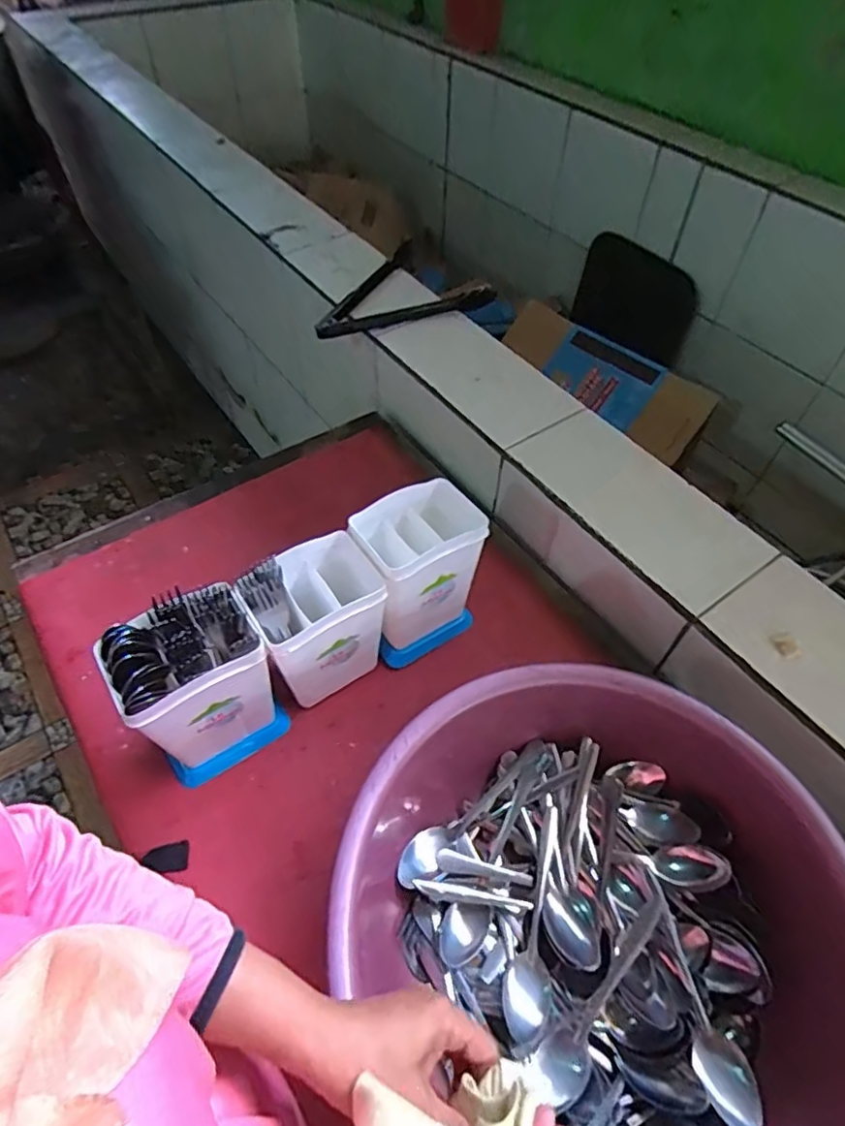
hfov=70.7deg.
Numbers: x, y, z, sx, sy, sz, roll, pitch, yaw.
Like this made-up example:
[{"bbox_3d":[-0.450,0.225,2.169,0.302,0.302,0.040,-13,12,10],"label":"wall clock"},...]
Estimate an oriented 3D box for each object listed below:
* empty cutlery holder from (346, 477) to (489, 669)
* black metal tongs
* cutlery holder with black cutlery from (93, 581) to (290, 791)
[{"bbox_3d":[0.001,0.015,0.665,0.138,0.182,0.103,-25,58,-18],"label":"empty cutlery holder"},{"bbox_3d":[-0.045,-0.412,0.943,0.199,0.032,0.287,34,60,22],"label":"black metal tongs"},{"bbox_3d":[-0.204,0.117,0.558,0.118,0.181,0.087,-28,59,-20],"label":"cutlery holder with black cutlery"}]

